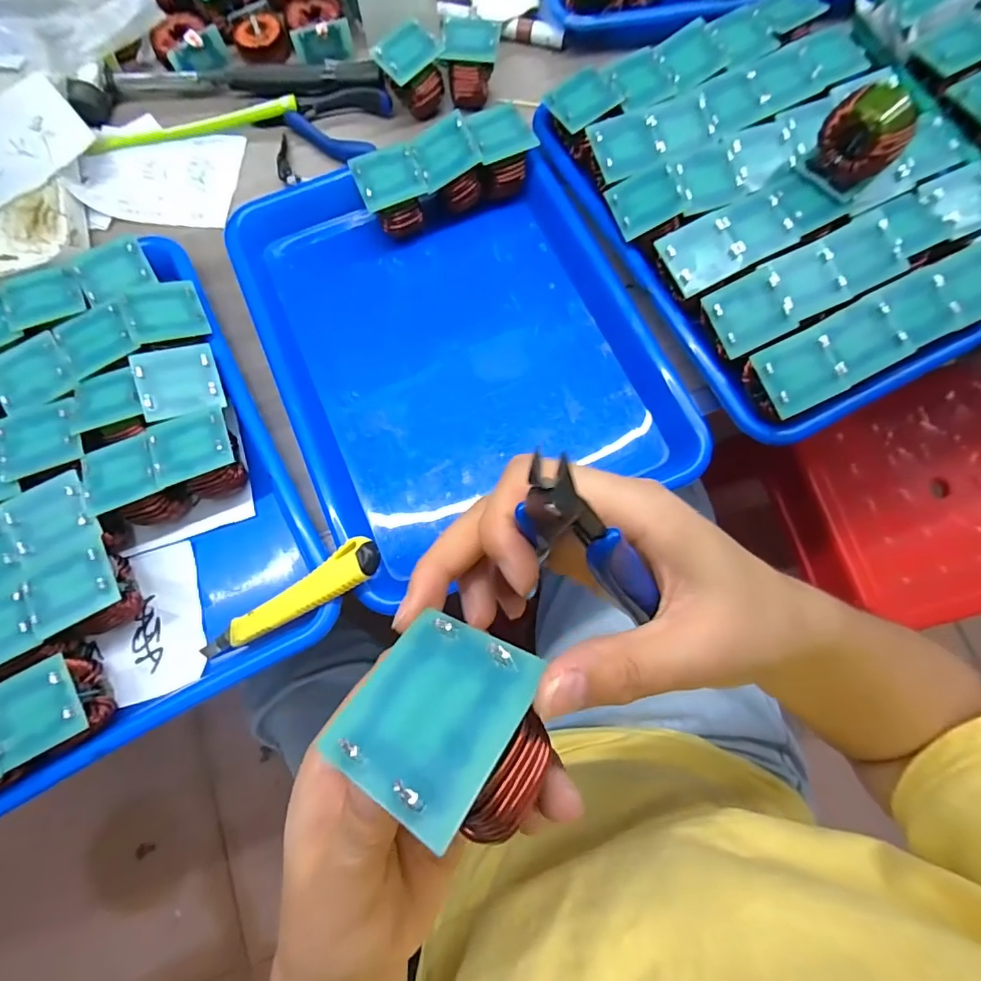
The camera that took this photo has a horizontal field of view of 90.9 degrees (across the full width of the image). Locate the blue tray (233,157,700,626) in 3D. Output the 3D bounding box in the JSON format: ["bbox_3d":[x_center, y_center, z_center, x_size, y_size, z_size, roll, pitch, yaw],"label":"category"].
[{"bbox_3d":[-0.023,-0.116,0.354,0.259,0.032,0.311,-24,76,-4],"label":"blue tray"}]

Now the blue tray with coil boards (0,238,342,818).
[{"bbox_3d":[-0.266,0.002,0.315,0.248,0.049,0.313,-30,77,-6],"label":"blue tray with coil boards"}]

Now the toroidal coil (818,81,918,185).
[{"bbox_3d":[0.244,-0.229,0.320,0.032,0.050,0.043,-26,76,-5],"label":"toroidal coil"}]

